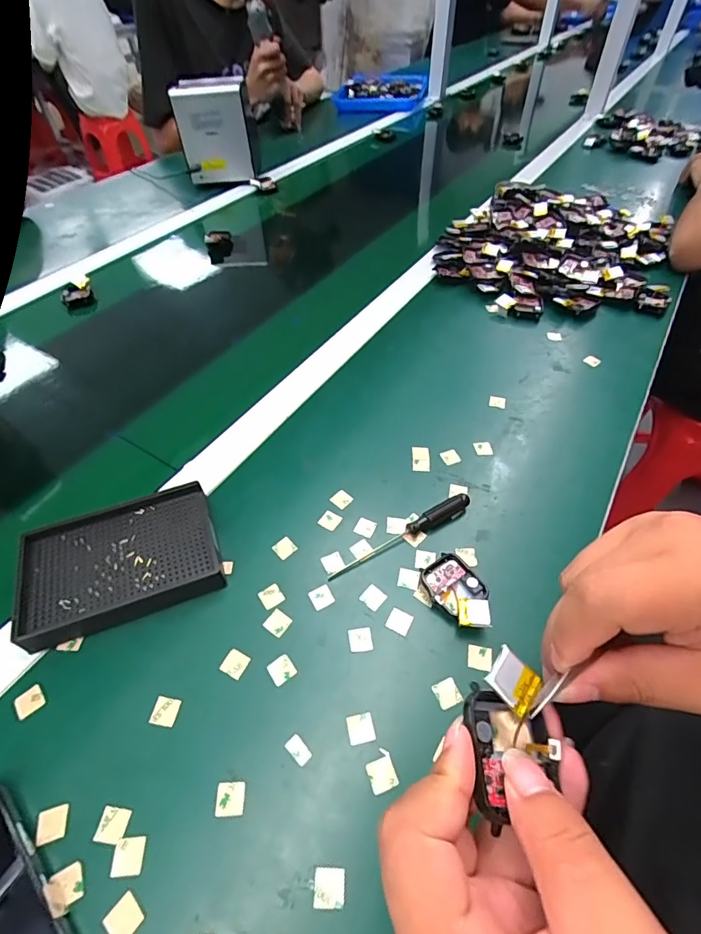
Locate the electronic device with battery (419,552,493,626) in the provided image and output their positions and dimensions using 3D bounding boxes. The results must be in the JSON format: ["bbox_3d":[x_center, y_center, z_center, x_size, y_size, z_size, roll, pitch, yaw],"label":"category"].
[{"bbox_3d":[0.080,0.091,0.323,0.038,0.015,0.058,-28,54,-21],"label":"electronic device with battery"}]

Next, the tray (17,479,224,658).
[{"bbox_3d":[-0.173,0.072,0.339,0.137,0.024,0.090,-17,51,-12],"label":"tray"}]

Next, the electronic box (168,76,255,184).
[{"bbox_3d":[-0.253,-0.636,0.855,0.132,0.159,0.112,-7,49,-4],"label":"electronic box"}]

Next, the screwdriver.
[{"bbox_3d":[0.043,0.055,0.354,0.131,0.013,0.013,-27,54,-20],"label":"screwdriver"}]

